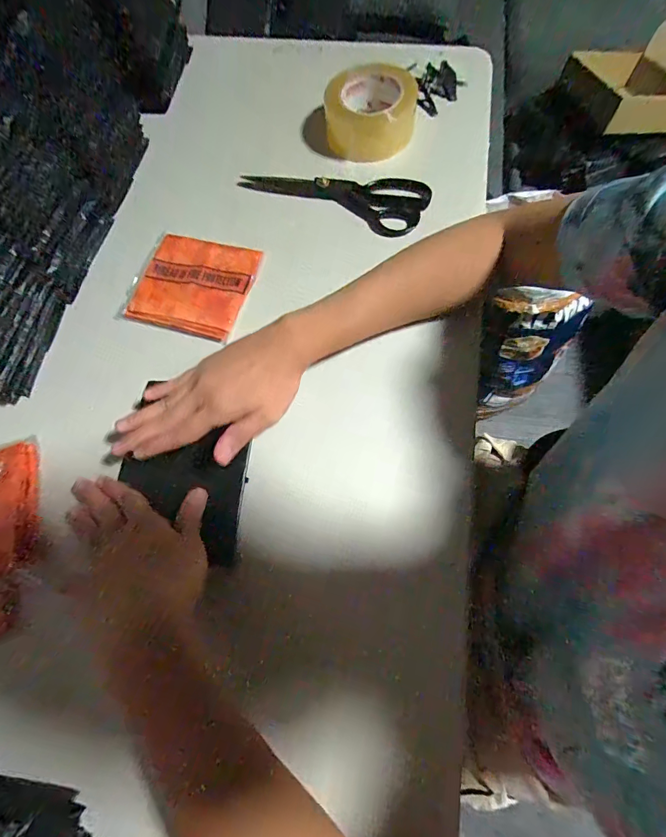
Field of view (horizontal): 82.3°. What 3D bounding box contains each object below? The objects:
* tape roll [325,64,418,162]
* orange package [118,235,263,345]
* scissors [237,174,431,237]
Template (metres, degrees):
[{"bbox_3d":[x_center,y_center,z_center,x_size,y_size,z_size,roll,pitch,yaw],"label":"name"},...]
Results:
[{"bbox_3d":[0.050,-0.408,0.498,0.109,0.061,0.109,5,69,4],"label":"tape roll"},{"bbox_3d":[-0.166,-0.160,0.448,0.134,0.014,0.124,14,70,8],"label":"orange package"},{"bbox_3d":[0.001,-0.291,0.486,0.234,0.018,0.079,19,71,9],"label":"scissors"}]

